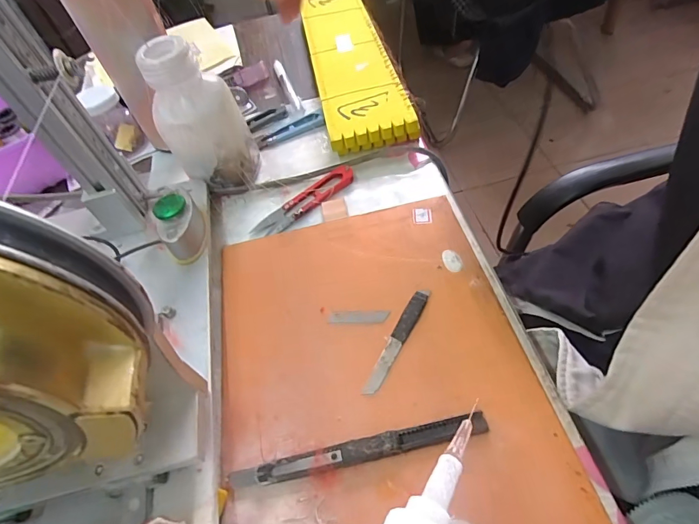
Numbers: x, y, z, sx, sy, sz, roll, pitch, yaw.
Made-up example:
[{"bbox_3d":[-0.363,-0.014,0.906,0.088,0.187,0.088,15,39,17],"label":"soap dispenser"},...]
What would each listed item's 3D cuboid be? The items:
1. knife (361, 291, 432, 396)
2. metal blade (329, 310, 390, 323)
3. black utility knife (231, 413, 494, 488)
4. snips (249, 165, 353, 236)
[{"bbox_3d":[0.030,0.048,0.258,0.012,0.004,0.079,24,60,25],"label":"knife"},{"bbox_3d":[0.006,0.037,0.273,0.040,0.004,0.009,-2,58,7],"label":"metal blade"},{"bbox_3d":[0.005,0.102,0.219,0.141,0.009,0.012,-12,52,0],"label":"black utility knife"},{"bbox_3d":[-0.039,-0.053,0.342,0.101,0.009,0.021,-35,56,-17],"label":"snips"}]

